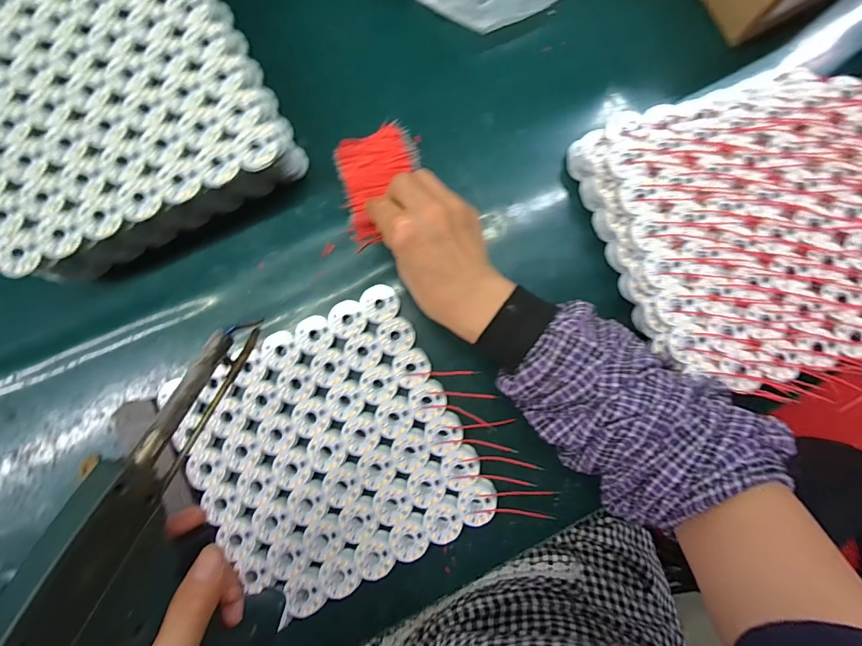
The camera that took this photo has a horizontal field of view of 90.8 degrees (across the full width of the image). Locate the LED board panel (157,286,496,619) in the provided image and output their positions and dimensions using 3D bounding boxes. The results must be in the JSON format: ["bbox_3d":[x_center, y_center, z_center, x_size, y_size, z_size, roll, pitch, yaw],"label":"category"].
[{"bbox_3d":[-0.082,0.106,0.351,0.206,0.014,0.208,-27,86,-3],"label":"LED board panel"}]

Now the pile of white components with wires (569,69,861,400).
[{"bbox_3d":[0.283,-0.075,0.356,0.257,0.055,0.252,-16,86,-3],"label":"pile of white components with wires"}]

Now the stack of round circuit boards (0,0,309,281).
[{"bbox_3d":[-0.254,-0.173,0.347,0.220,0.066,0.210,-28,86,-3],"label":"stack of round circuit boards"}]

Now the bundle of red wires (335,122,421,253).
[{"bbox_3d":[-0.043,-0.125,0.375,0.070,0.019,0.101,-12,85,-2],"label":"bundle of red wires"}]

